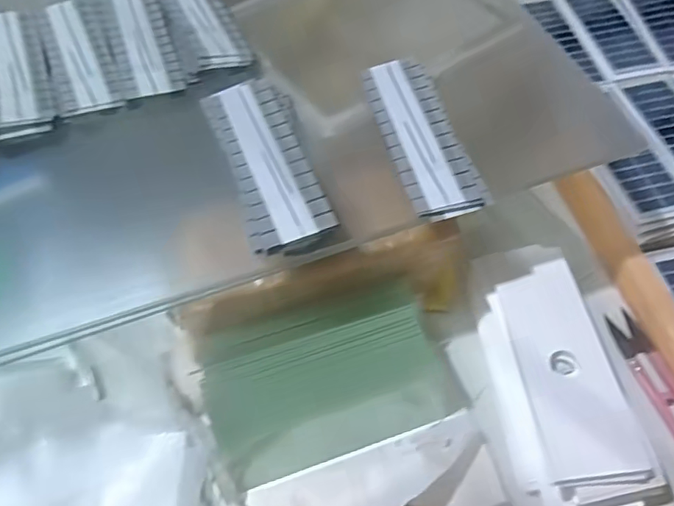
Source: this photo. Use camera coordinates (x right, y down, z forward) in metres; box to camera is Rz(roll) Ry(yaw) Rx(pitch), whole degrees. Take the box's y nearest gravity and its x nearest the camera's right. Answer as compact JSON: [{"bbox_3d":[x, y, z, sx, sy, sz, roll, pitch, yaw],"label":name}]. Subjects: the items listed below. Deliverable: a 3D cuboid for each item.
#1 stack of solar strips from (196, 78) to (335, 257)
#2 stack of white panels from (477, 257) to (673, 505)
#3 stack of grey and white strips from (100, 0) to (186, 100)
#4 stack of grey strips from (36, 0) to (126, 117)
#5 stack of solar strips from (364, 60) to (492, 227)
[{"bbox_3d":[-0.040,-0.055,0.305,0.047,0.011,0.124,-18,58,-10],"label":"stack of solar strips"},{"bbox_3d":[0.134,0.078,0.325,0.066,0.041,0.156,-9,57,-4],"label":"stack of white panels"},{"bbox_3d":[-0.140,-0.152,0.370,0.040,0.009,0.125,-20,58,-11],"label":"stack of grey and white strips"},{"bbox_3d":[-0.179,-0.138,0.362,0.041,0.007,0.123,-20,58,-12],"label":"stack of grey strips"},{"bbox_3d":[0.050,-0.074,0.321,0.043,0.005,0.125,-16,59,-2],"label":"stack of solar strips"}]

